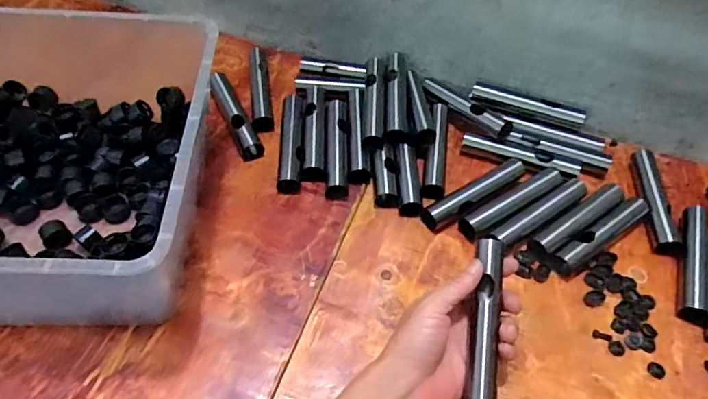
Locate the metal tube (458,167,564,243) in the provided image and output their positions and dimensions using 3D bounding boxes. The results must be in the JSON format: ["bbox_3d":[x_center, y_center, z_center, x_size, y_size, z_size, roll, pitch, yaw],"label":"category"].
[{"bbox_3d":[0.177,-0.001,0.552,0.146,0.020,0.030,-28,59,-25],"label":"metal tube"}]

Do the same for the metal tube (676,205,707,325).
[{"bbox_3d":[0.357,0.061,0.517,0.024,0.024,0.149,22,53,12],"label":"metal tube"}]

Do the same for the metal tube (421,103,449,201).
[{"bbox_3d":[0.102,-0.059,0.597,0.026,0.018,0.148,12,51,4],"label":"metal tube"}]

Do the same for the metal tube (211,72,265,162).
[{"bbox_3d":[-0.151,-0.109,0.615,0.027,0.023,0.149,-20,56,-20],"label":"metal tube"}]

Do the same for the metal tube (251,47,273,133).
[{"bbox_3d":[-0.122,-0.150,0.647,0.023,0.019,0.163,-4,52,-9],"label":"metal tube"}]

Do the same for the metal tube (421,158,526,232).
[{"bbox_3d":[0.137,-0.010,0.560,0.145,0.022,0.030,-28,59,-25],"label":"metal tube"}]

